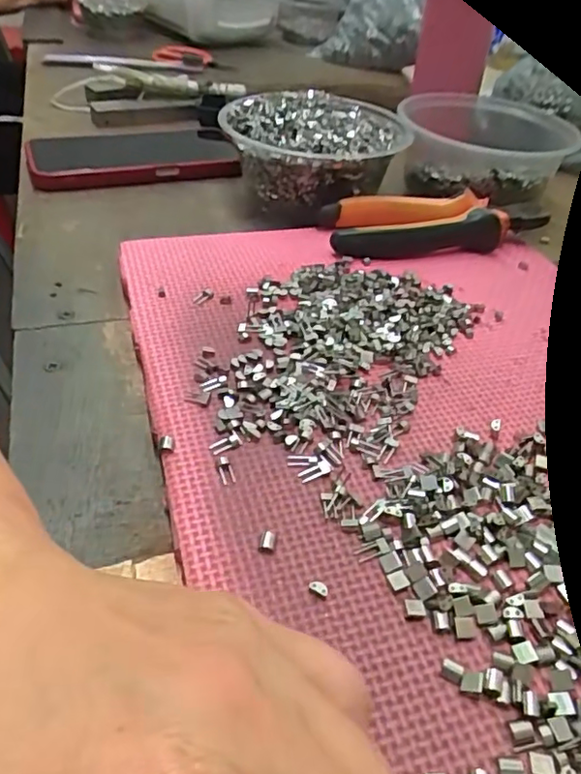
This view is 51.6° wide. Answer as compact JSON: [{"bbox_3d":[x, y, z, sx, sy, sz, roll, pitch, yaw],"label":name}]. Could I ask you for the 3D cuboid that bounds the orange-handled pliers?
[{"bbox_3d":[0.097,-0.109,0.394,0.148,0.020,0.050,-3,41,-9],"label":"orange-handled pliers"}]

